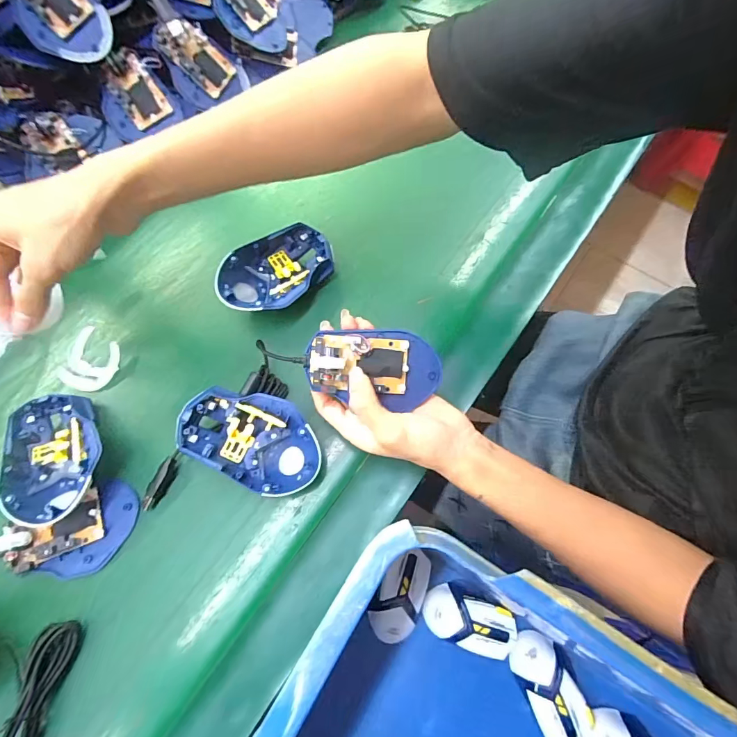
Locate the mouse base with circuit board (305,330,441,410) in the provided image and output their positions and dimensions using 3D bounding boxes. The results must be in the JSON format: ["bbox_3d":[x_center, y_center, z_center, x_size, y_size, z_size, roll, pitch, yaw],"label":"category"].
[{"bbox_3d":[0.004,-0.003,0.336,0.110,0.023,0.060,7,89,-4],"label":"mouse base with circuit board"}]

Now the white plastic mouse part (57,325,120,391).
[{"bbox_3d":[-0.278,-0.008,0.404,0.058,0.017,0.058,-1,69,2],"label":"white plastic mouse part"}]

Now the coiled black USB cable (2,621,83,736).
[{"bbox_3d":[-0.252,0.275,0.289,0.033,0.026,0.163,7,69,5],"label":"coiled black USB cable"}]

